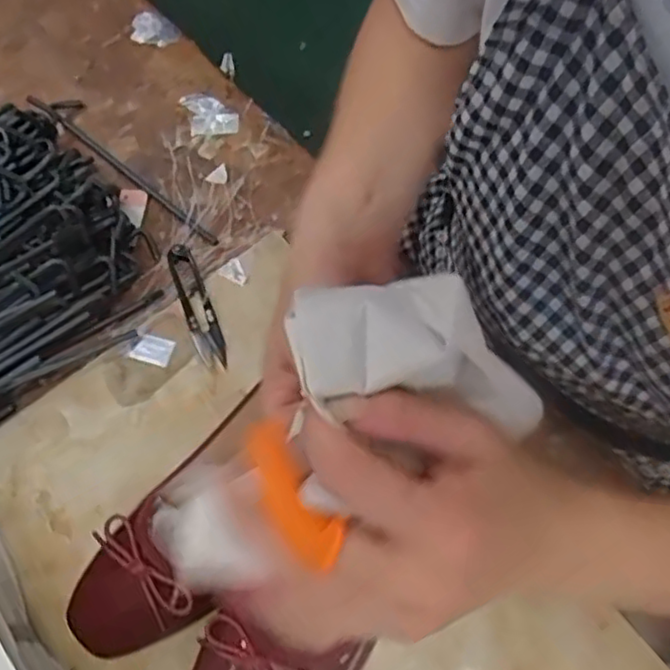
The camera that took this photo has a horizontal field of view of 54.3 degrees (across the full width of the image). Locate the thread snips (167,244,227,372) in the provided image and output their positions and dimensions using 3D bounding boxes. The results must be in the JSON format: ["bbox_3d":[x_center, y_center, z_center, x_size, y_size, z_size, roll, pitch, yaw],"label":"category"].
[{"bbox_3d":[-0.103,-0.023,0.485,0.021,0.014,0.101,-21,70,-5],"label":"thread snips"}]

